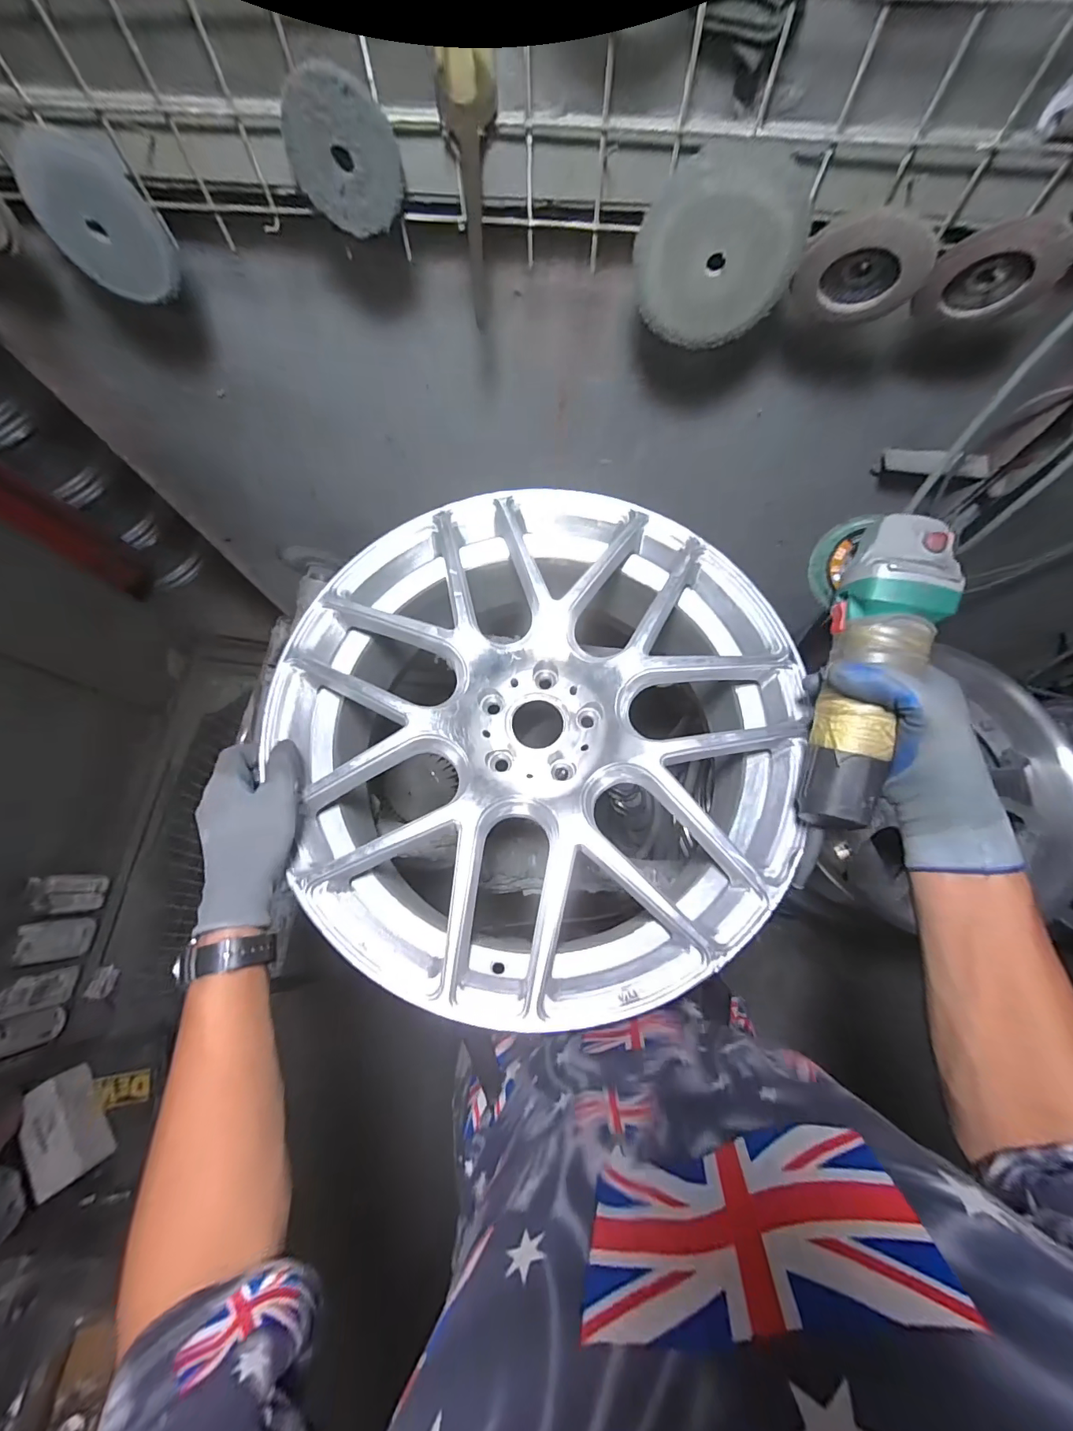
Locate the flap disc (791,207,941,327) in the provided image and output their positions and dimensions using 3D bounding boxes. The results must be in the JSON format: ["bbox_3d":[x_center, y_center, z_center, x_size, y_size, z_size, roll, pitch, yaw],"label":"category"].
[{"bbox_3d":[0.263,-0.356,0.375,0.097,0.093,0.017,13,92,-25],"label":"flap disc"}]

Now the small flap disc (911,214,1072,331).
[{"bbox_3d":[0.370,-0.355,0.378,0.090,0.098,0.026,9,90,49],"label":"small flap disc"}]

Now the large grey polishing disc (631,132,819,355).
[{"bbox_3d":[0.148,-0.377,0.380,0.126,0.124,0.010,5,71,3],"label":"large grey polishing disc"}]

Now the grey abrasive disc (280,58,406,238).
[{"bbox_3d":[-0.145,-0.419,0.348,0.081,0.081,0.016,2,71,2],"label":"grey abrasive disc"}]

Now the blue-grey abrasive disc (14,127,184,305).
[{"bbox_3d":[-0.380,-0.430,0.405,0.104,0.097,0.013,12,56,-10],"label":"blue-grey abrasive disc"}]

